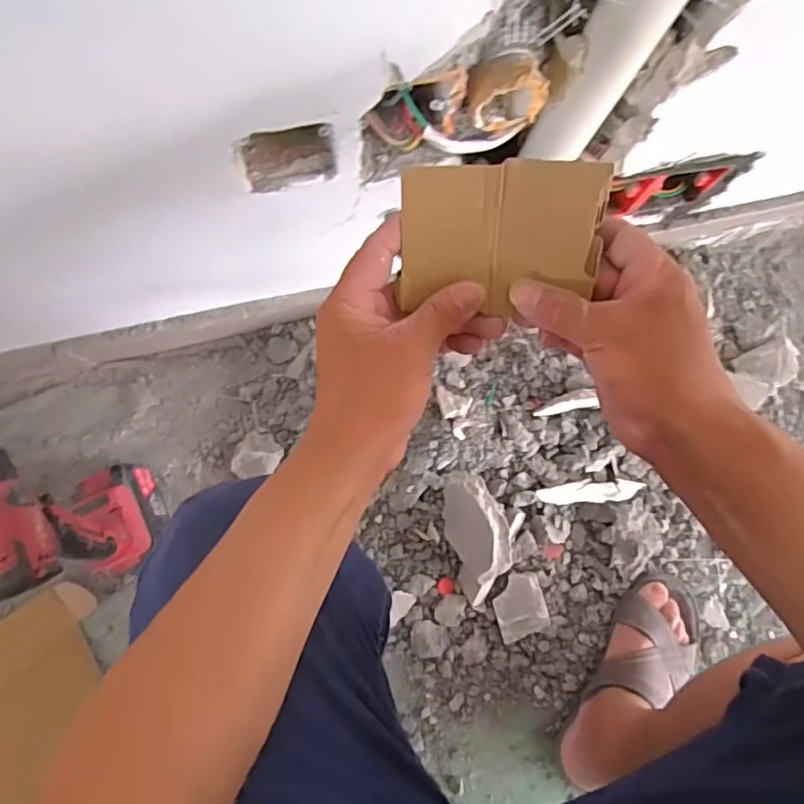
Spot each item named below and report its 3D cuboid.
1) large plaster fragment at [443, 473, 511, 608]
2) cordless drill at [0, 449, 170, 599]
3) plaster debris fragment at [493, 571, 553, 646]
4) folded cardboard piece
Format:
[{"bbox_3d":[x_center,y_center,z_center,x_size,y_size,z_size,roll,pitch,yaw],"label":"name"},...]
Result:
[{"bbox_3d":[0.092,0.163,0.690,0.070,0.032,0.164,-12,92,18],"label":"large plaster fragment"},{"bbox_3d":[-0.324,0.085,0.578,0.081,0.245,0.182,-18,84,-7],"label":"cordless drill"},{"bbox_3d":[0.144,0.247,0.703,0.063,0.022,0.072,-16,83,-6],"label":"plaster debris fragment"},{"bbox_3d":[0.055,-0.090,0.320,0.107,0.010,0.078,3,117,4],"label":"folded cardboard piece"}]

